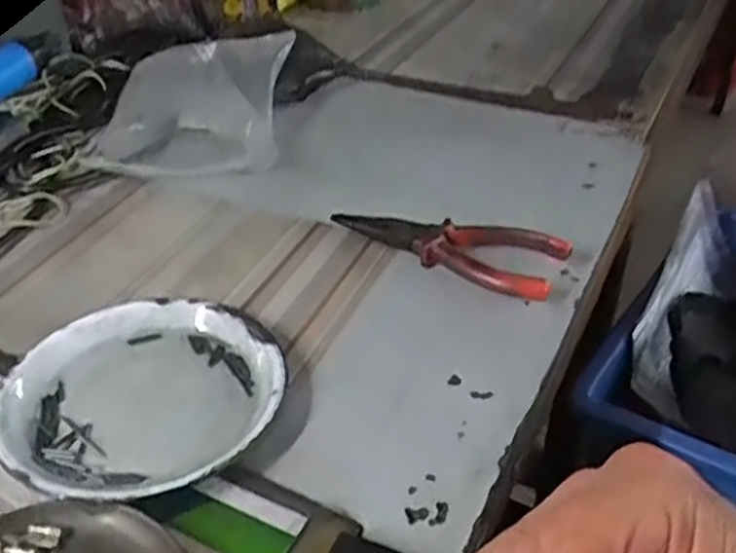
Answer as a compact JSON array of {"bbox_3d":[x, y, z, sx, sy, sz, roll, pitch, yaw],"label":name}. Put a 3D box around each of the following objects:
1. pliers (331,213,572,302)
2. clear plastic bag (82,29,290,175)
[{"bbox_3d":[0.049,-0.025,0.482,0.147,0.020,0.047,23,43,28],"label":"pliers"},{"bbox_3d":[-0.133,-0.137,0.618,0.127,0.048,0.167,1,37,2],"label":"clear plastic bag"}]

